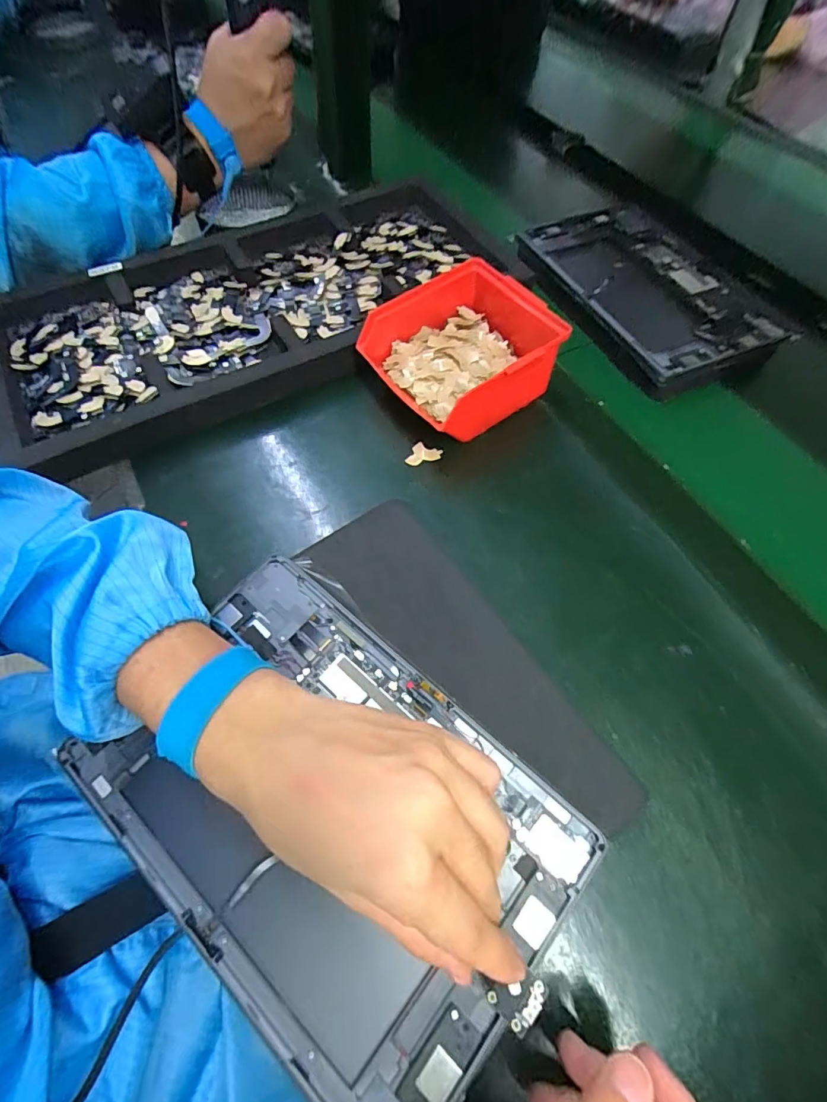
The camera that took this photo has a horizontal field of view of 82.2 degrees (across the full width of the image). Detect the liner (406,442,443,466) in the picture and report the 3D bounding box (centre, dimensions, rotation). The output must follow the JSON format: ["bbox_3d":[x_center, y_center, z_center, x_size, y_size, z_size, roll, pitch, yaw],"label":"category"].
[{"bbox_3d":[0.008,-0.082,0.400,0.033,0.008,0.017,-22,65,-10],"label":"liner"}]

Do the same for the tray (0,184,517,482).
[{"bbox_3d":[-0.144,-0.236,0.456,0.481,0.030,0.245,-25,66,-12],"label":"tray"}]

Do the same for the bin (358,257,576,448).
[{"bbox_3d":[0.047,-0.171,0.406,0.147,0.063,0.125,-33,66,-15],"label":"bin"}]

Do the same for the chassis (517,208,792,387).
[{"bbox_3d":[0.233,-0.270,0.485,0.154,0.020,0.244,-26,66,-12],"label":"chassis"}]

